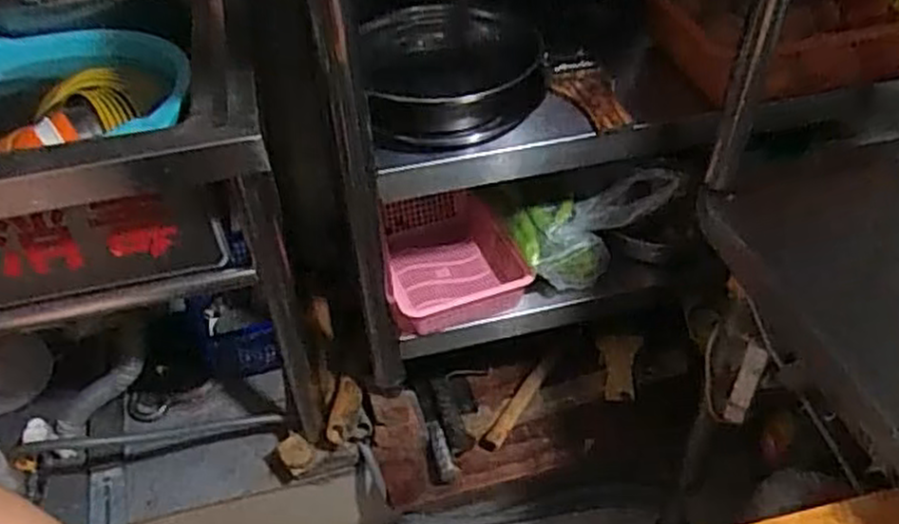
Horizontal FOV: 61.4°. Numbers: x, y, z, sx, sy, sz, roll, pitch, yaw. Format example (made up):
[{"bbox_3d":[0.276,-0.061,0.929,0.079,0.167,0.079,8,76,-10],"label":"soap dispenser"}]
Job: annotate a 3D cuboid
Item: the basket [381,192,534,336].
[{"bbox_3d":[0.004,0.001,1.105,0.195,0.098,0.233,-5,44,-3],"label":"basket"}]

